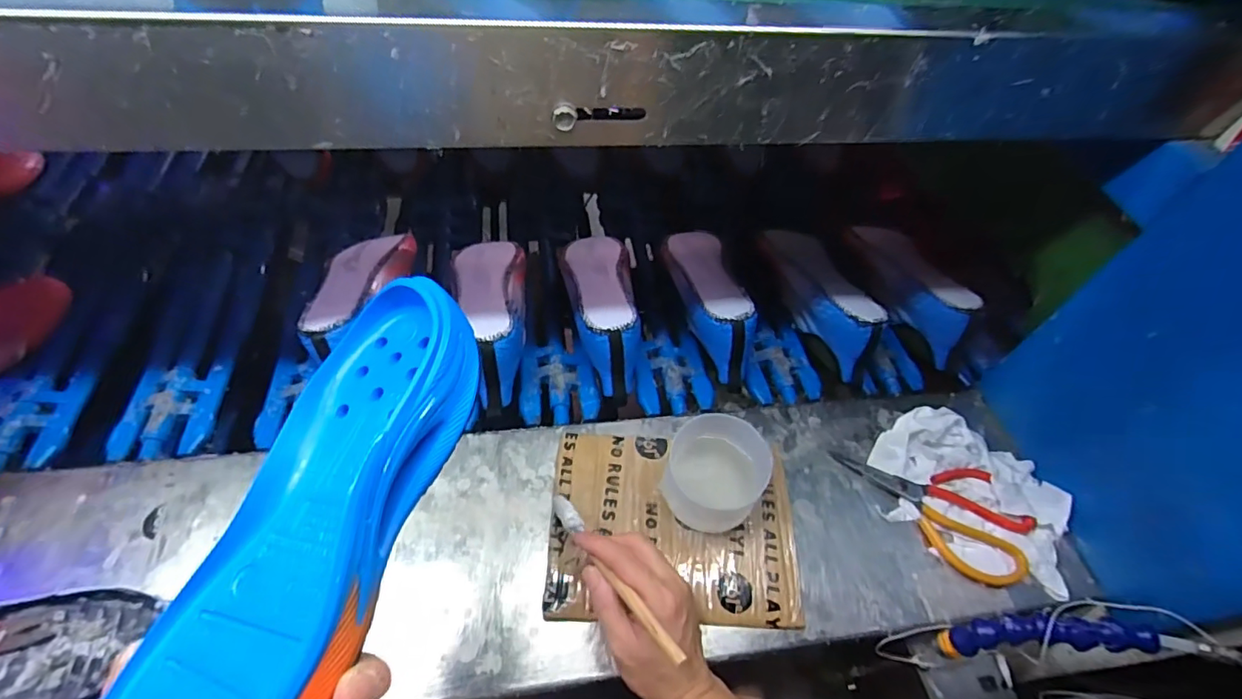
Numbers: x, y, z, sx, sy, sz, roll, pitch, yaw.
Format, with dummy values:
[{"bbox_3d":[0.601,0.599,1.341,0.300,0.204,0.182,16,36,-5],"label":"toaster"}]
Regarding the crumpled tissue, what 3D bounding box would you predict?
[{"bbox_3d":[0.356,0.142,0.549,0.195,0.041,0.157,24,54,13],"label":"crumpled tissue"}]

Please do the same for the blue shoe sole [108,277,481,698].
[{"bbox_3d":[-0.145,0.084,0.248,0.094,0.040,0.263,17,62,7],"label":"blue shoe sole"}]

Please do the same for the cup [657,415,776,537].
[{"bbox_3d":[0.089,0.116,0.519,0.089,0.086,0.092,35,57,15],"label":"cup"}]

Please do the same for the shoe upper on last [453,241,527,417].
[{"bbox_3d":[-0.152,-0.060,0.656,0.091,0.076,0.265,-6,56,-14],"label":"shoe upper on last"}]

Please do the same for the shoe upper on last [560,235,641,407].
[{"bbox_3d":[-0.021,-0.057,0.673,0.088,0.107,0.248,-2,55,-11],"label":"shoe upper on last"}]

